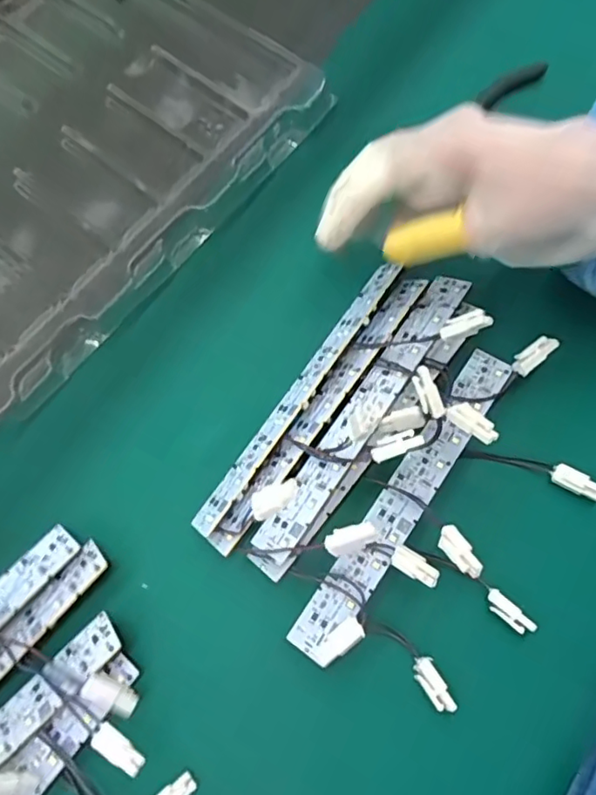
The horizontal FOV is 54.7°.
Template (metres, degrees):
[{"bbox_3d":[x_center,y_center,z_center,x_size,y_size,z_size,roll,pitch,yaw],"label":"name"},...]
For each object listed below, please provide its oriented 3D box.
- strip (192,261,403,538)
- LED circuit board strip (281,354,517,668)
[{"bbox_3d":[0.003,-0.003,0.331,0.188,0.008,0.022,-54,35,-12],"label":"strip"},{"bbox_3d":[0.060,0.053,0.313,0.024,0.009,0.190,33,77,12],"label":"LED circuit board strip"}]

